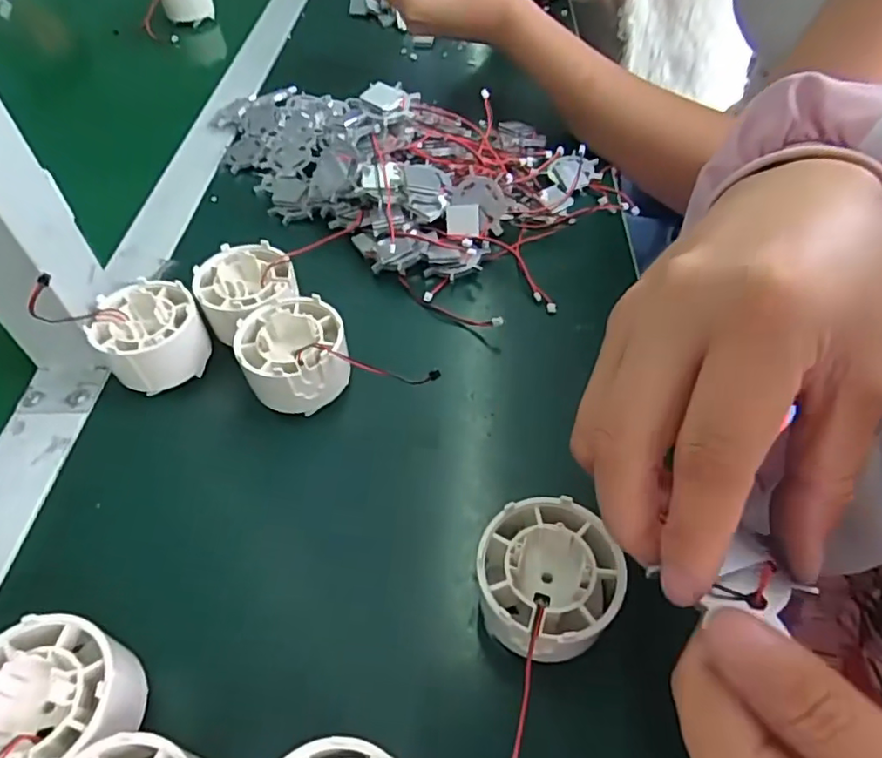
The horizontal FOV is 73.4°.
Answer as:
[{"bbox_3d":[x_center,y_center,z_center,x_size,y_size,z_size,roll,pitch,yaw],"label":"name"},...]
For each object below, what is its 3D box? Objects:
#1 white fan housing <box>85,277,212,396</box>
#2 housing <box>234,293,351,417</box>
[{"bbox_3d":[-0.150,-0.021,0.309,0.049,0.035,0.056,-29,56,-19],"label":"white fan housing"},{"bbox_3d":[-0.072,-0.010,0.297,0.052,0.033,0.057,-15,53,-10],"label":"housing"}]

